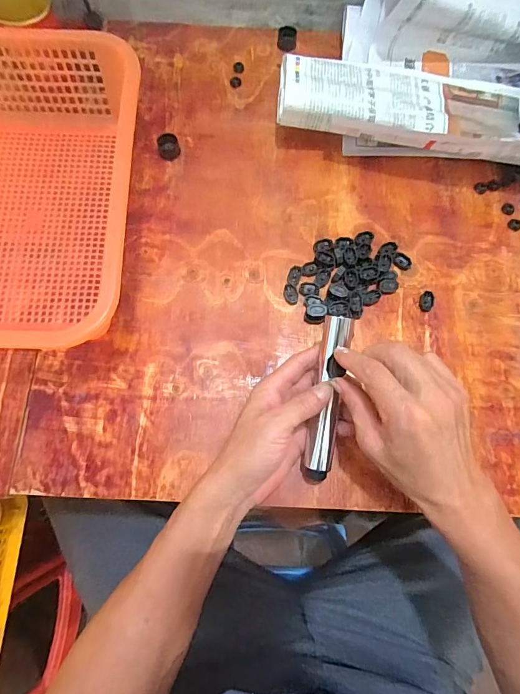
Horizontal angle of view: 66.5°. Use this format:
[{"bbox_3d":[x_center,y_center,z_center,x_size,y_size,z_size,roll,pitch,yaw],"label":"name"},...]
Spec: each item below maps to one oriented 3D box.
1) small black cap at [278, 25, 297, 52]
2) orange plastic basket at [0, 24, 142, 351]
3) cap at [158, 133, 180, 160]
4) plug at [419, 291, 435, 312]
[{"bbox_3d":[0.036,-0.410,0.527,0.025,0.015,0.025,2,74,-1],"label":"small black cap"},{"bbox_3d":[-0.249,-0.153,0.404,0.247,0.097,0.321,-1,74,-2],"label":"orange plastic basket"},{"bbox_3d":[-0.109,-0.240,0.475,0.024,0.016,0.023,1,74,-2],"label":"cap"},{"bbox_3d":[0.184,-0.050,0.435,0.015,0.005,0.023,16,74,3],"label":"plug"}]

